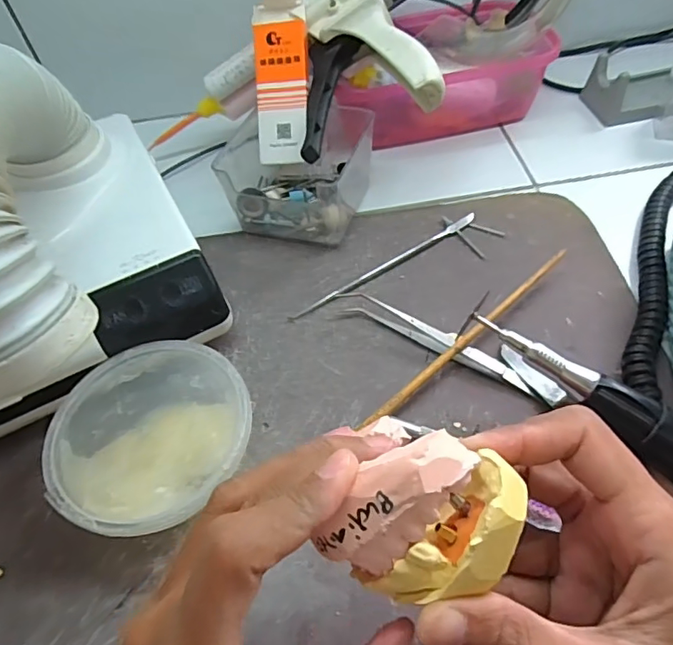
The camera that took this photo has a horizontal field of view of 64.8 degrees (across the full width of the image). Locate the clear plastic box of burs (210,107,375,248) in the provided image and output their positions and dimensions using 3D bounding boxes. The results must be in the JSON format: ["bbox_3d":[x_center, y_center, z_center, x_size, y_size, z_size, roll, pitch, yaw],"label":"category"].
[{"bbox_3d":[-0.031,-0.119,0.415,0.102,0.057,0.099,14,56,16],"label":"clear plastic box of burs"}]

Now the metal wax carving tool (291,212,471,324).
[{"bbox_3d":[0.036,-0.041,0.378,0.158,0.004,0.008,-29,56,-15],"label":"metal wax carving tool"}]

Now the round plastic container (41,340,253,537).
[{"bbox_3d":[-0.096,0.065,0.289,0.100,0.043,0.099,-3,53,4],"label":"round plastic container"}]

